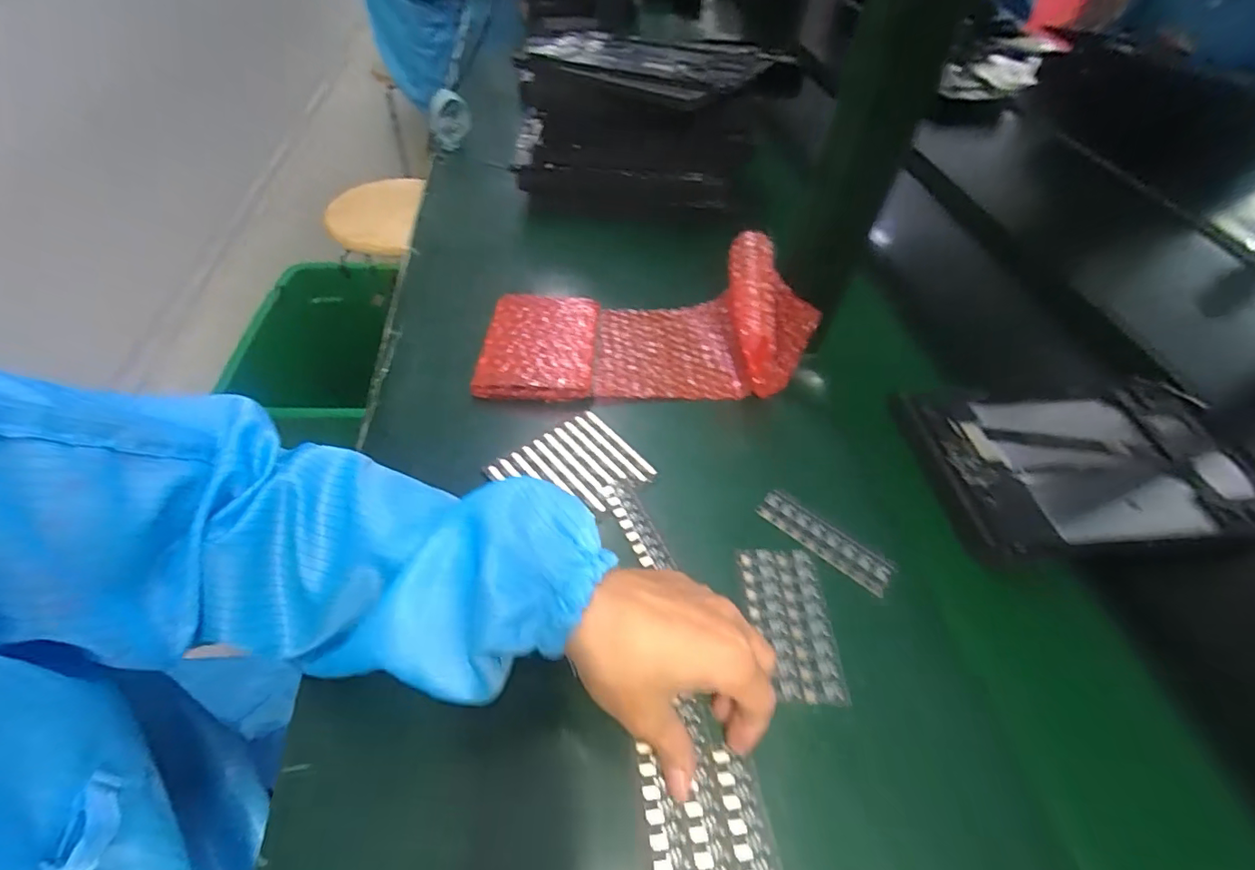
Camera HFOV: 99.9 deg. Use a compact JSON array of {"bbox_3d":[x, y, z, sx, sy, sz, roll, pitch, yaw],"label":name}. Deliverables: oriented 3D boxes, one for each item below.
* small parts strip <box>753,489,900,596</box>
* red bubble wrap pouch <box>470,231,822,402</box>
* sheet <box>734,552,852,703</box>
[{"bbox_3d":[0.137,0.073,0.370,0.096,0.005,0.028,38,57,23],"label":"small parts strip"},{"bbox_3d":[0.009,-0.099,0.447,0.262,0.090,0.119,1,51,-4],"label":"red bubble wrap pouch"},{"bbox_3d":[0.102,0.117,0.332,0.049,0.007,0.095,0,51,-6],"label":"sheet"}]

